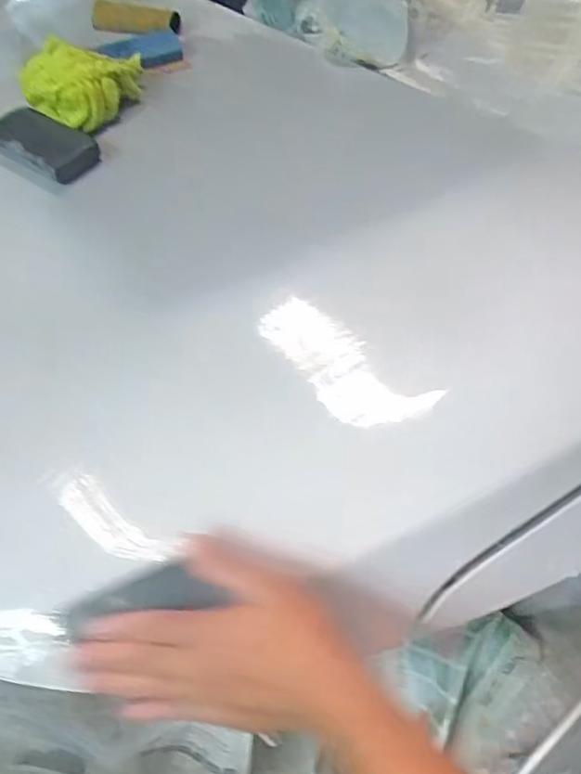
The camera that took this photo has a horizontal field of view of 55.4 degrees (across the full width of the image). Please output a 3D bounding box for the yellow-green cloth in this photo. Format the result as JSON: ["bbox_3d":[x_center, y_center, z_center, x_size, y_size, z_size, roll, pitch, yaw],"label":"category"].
[{"bbox_3d":[-0.217,-0.332,0.599,0.075,0.067,0.116,25,50,18],"label":"yellow-green cloth"}]

